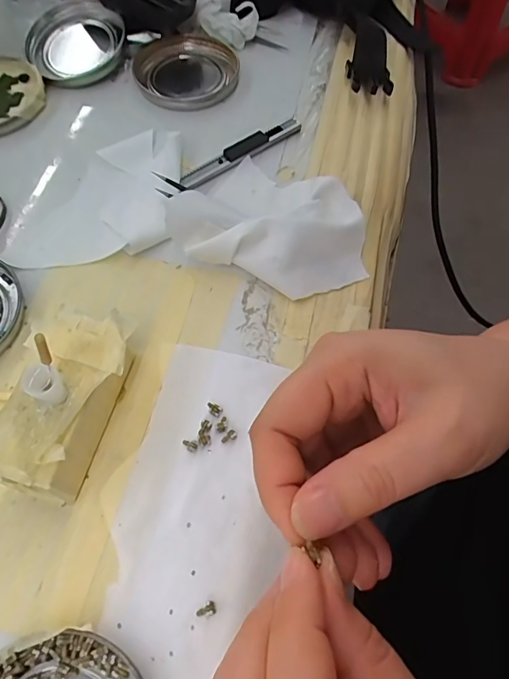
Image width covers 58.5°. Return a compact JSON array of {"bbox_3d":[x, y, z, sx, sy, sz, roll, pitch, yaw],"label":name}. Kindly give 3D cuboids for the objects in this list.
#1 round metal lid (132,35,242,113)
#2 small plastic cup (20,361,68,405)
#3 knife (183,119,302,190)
[{"bbox_3d":[-0.050,-0.205,0.346,0.078,0.012,0.076,0,63,0],"label":"round metal lid"},{"bbox_3d":[-0.087,0.020,0.191,0.011,0.022,0.013,28,66,14],"label":"small plastic cup"},{"bbox_3d":[-0.009,-0.127,0.308,0.094,0.009,0.013,-34,68,-16],"label":"knife"}]

